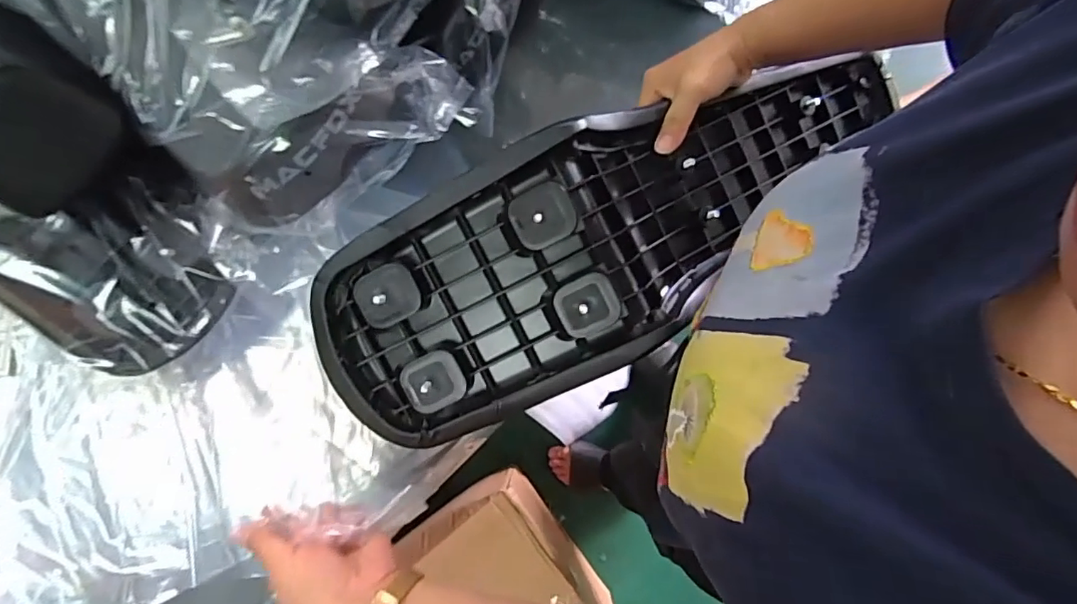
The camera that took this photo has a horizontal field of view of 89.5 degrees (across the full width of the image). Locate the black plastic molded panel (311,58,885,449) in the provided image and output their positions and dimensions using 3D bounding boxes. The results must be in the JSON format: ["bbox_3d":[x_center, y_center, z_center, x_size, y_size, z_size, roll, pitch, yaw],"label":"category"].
[{"bbox_3d":[0.095,-0.076,0.468,0.575,0.098,0.181,-30,80,-11],"label":"black plastic molded panel"}]

